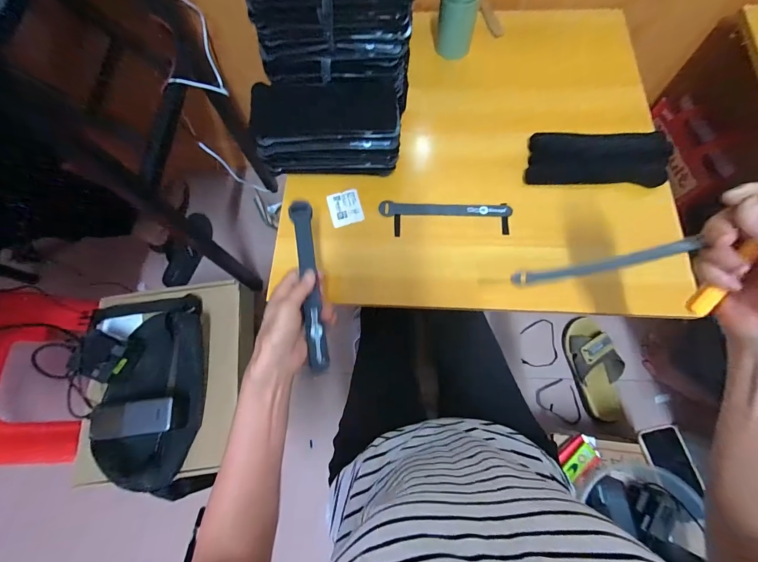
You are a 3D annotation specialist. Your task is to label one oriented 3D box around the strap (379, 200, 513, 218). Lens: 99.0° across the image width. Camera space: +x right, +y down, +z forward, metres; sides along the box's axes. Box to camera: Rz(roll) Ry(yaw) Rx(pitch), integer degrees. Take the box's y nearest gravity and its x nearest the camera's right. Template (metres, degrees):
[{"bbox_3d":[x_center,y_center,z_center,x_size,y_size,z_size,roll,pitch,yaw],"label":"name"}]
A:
[{"bbox_3d":[0.101,-0.109,0.499,0.196,0.009,0.026,2,64,4],"label":"strap"}]

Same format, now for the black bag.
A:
[{"bbox_3d":[-0.397,0.189,0.558,0.193,0.065,0.344,-14,72,-3],"label":"black bag"}]

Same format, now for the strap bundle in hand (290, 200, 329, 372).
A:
[{"bbox_3d":[-0.080,0.000,0.372,0.022,0.010,0.199,-9,78,-2],"label":"strap bundle in hand"}]

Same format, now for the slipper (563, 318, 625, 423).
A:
[{"bbox_3d":[0.574,0.225,0.850,0.112,0.069,0.251,-10,72,-2],"label":"slipper"}]

